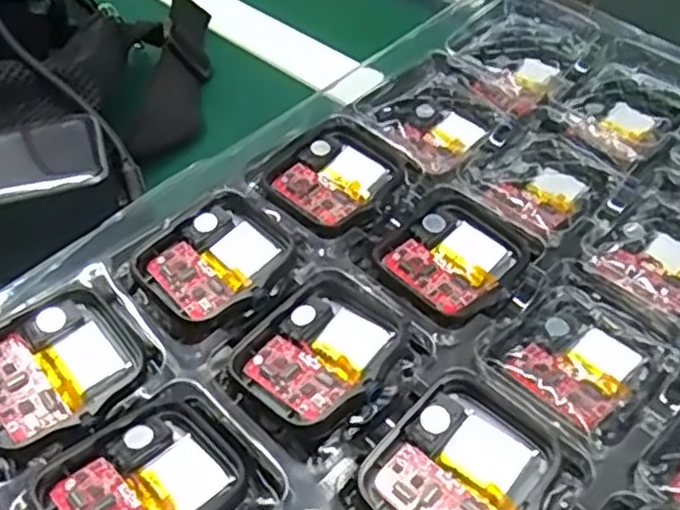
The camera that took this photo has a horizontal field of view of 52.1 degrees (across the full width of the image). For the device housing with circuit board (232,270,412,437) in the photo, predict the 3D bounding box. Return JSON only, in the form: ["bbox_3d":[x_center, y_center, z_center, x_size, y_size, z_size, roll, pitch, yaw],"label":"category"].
[{"bbox_3d":[-0.004,0.026,0.192,0.038,0.011,0.044,32,54,26],"label":"device housing with circuit board"}]

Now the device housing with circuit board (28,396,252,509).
[{"bbox_3d":[-0.045,0.056,0.166,0.045,0.012,0.039,-34,56,-28],"label":"device housing with circuit board"}]

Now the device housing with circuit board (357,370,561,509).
[{"bbox_3d":[0.031,0.052,0.169,0.037,0.010,0.042,34,55,27],"label":"device housing with circuit board"}]

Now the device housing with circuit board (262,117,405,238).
[{"bbox_3d":[0.001,-0.030,0.245,0.049,0.009,0.038,-36,57,-29],"label":"device housing with circuit board"}]

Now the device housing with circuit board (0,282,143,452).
[{"bbox_3d":[-0.078,0.031,0.187,0.043,0.012,0.037,-27,53,-23],"label":"device housing with circuit board"}]

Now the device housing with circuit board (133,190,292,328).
[{"bbox_3d":[-0.037,0.000,0.213,0.037,0.007,0.043,35,56,28],"label":"device housing with circuit board"}]

